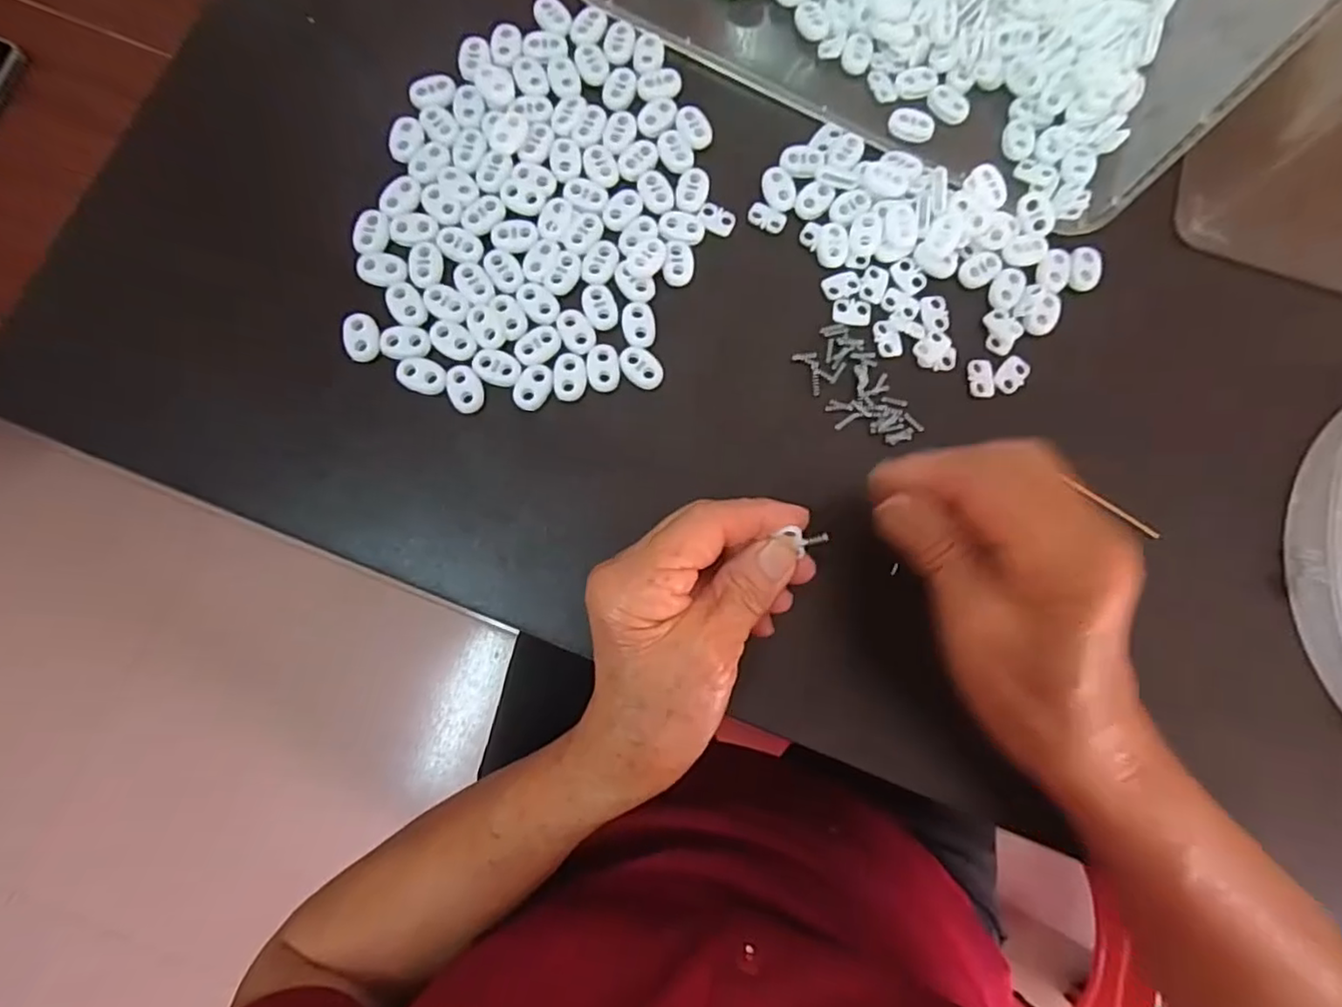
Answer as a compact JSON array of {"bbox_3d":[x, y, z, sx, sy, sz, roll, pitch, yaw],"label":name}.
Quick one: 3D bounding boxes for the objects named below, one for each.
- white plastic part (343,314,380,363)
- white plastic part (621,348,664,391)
[{"bbox_3d":[-0.142,-0.077,0.290,0.015,0.004,0.022,-5,82,-3],"label":"white plastic part"},{"bbox_3d":[-0.014,-0.064,0.298,0.016,0.004,0.023,-39,85,-7],"label":"white plastic part"}]

